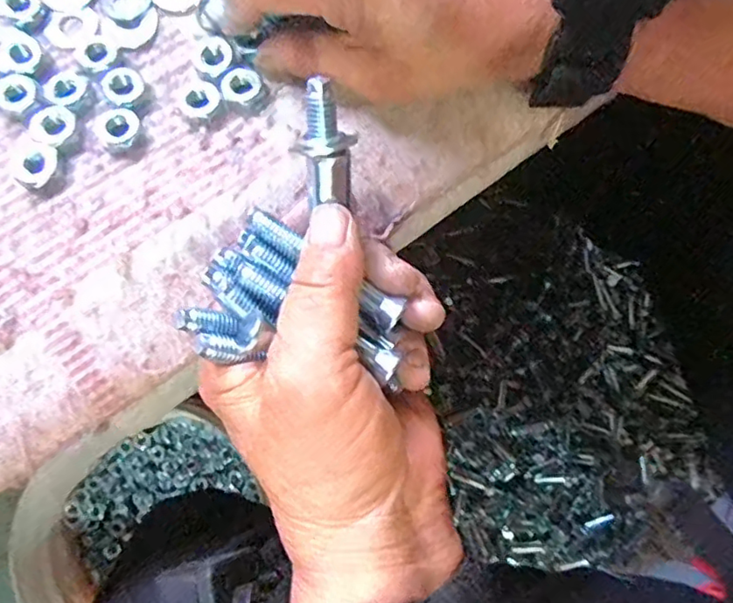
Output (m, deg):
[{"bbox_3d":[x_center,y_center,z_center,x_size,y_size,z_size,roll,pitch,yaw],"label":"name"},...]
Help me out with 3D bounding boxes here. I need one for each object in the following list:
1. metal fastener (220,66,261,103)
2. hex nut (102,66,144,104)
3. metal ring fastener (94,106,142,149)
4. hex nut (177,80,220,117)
[{"bbox_3d":[-0.050,-0.088,0.237,0.014,0.005,0.017,12,75,0],"label":"metal fastener"},{"bbox_3d":[-0.096,-0.085,0.234,0.015,0.005,0.014,-39,80,-12],"label":"hex nut"},{"bbox_3d":[-0.096,-0.068,0.229,0.016,0.007,0.016,1,75,-3],"label":"metal ring fastener"},{"bbox_3d":[-0.067,-0.081,0.236,0.017,0.004,0.016,37,76,7],"label":"hex nut"}]

